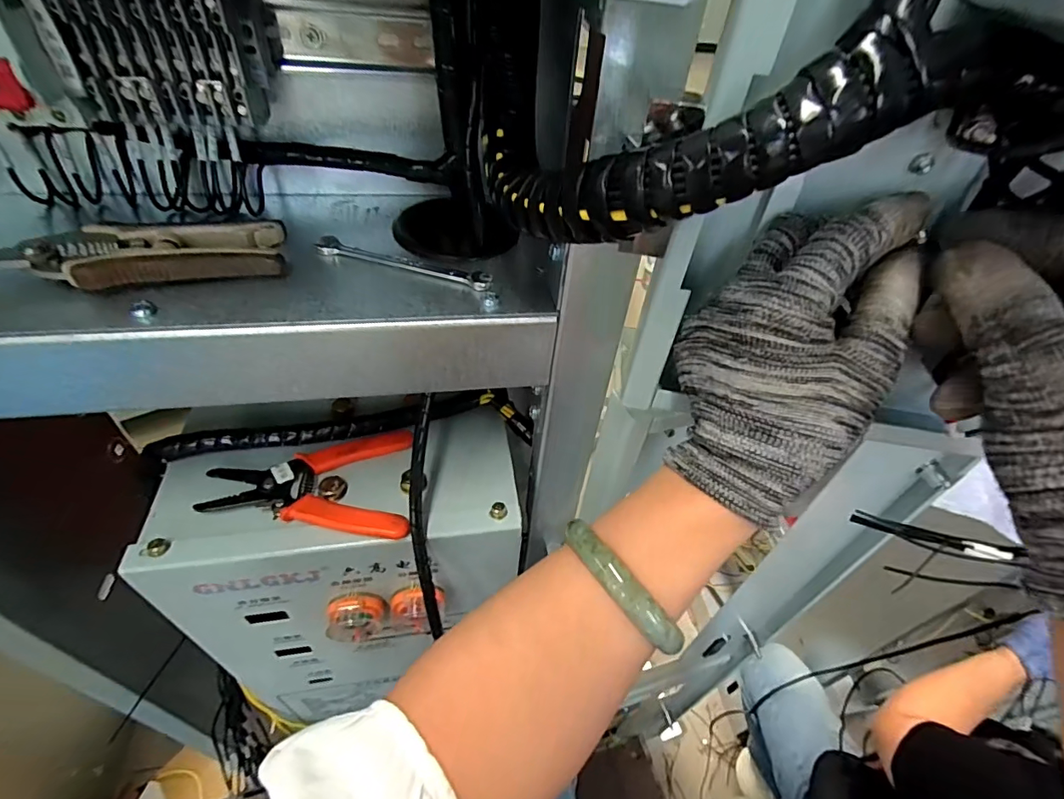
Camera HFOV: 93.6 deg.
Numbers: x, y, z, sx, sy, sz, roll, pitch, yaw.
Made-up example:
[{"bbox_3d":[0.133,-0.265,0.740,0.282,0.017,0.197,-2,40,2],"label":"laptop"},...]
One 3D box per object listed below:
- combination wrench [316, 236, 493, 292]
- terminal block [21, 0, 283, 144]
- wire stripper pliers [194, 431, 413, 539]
[{"bbox_3d":[-0.078,-0.081,0.298,0.112,0.005,0.016,14,46,7],"label":"combination wrench"},{"bbox_3d":[-0.191,-0.187,0.263,0.096,0.069,0.048,-4,46,-10],"label":"terminal block"},{"bbox_3d":[-0.169,0.067,0.381,0.145,0.016,0.101,-5,46,-11],"label":"wire stripper pliers"}]

